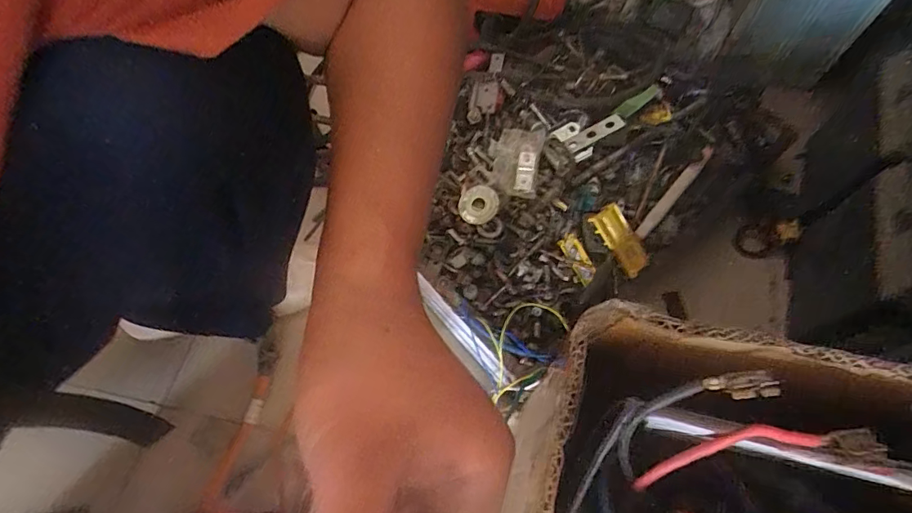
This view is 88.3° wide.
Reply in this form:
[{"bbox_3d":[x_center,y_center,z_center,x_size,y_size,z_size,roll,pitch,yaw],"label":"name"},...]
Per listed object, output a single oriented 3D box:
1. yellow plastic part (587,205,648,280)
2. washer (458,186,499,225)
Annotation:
[{"bbox_3d":[0.189,-0.019,0.535,0.044,0.011,0.083,-42,101,-19],"label":"yellow plastic part"},{"bbox_3d":[0.027,-0.061,0.562,0.045,0.007,0.047,-1,88,24],"label":"washer"}]

